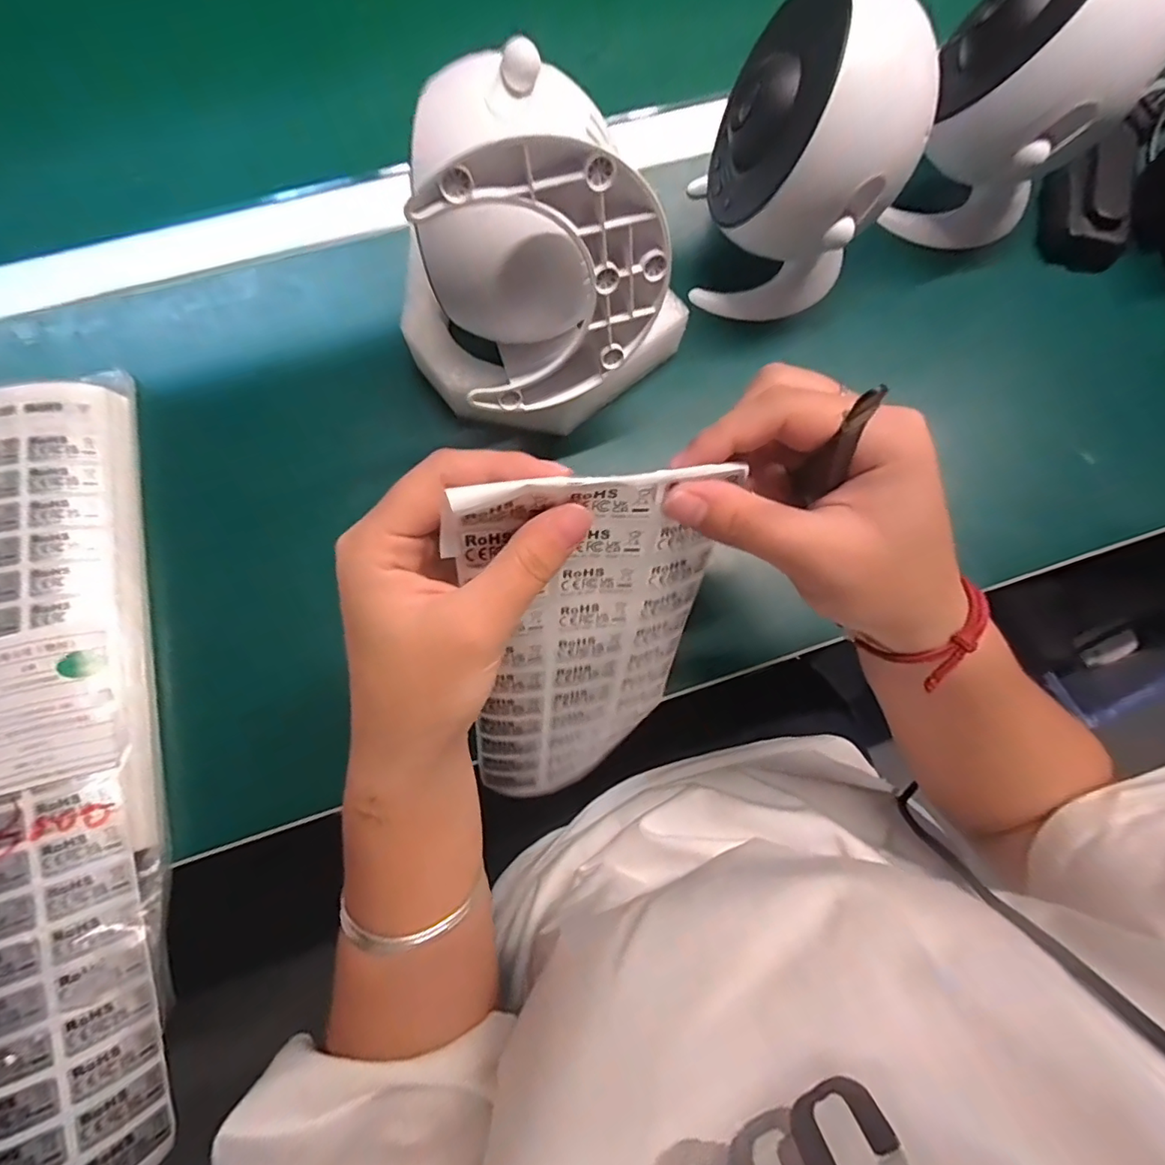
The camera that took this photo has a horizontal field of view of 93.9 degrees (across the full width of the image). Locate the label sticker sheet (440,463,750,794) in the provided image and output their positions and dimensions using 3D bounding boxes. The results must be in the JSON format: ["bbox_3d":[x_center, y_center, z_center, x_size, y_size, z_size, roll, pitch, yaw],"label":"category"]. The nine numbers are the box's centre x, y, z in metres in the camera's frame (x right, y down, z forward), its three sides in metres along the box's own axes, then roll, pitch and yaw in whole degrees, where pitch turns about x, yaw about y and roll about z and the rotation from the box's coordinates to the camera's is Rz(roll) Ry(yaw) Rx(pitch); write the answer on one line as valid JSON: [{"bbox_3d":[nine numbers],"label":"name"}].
[{"bbox_3d":[0.001,0.036,0.248,0.101,0.203,0.011,-10,46,-15],"label":"label sticker sheet"}]

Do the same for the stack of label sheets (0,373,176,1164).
[{"bbox_3d":[-0.272,0.083,0.269,0.093,0.032,0.395,-13,78,-4],"label":"stack of label sheets"}]

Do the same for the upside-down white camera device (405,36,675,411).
[{"bbox_3d":[-0.023,-0.159,0.253,0.098,0.112,0.106,-19,79,-5],"label":"upside-down white camera device"}]

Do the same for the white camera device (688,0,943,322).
[{"bbox_3d":[0.120,-0.224,0.299,0.102,0.133,0.081,18,78,3],"label":"white camera device"}]

